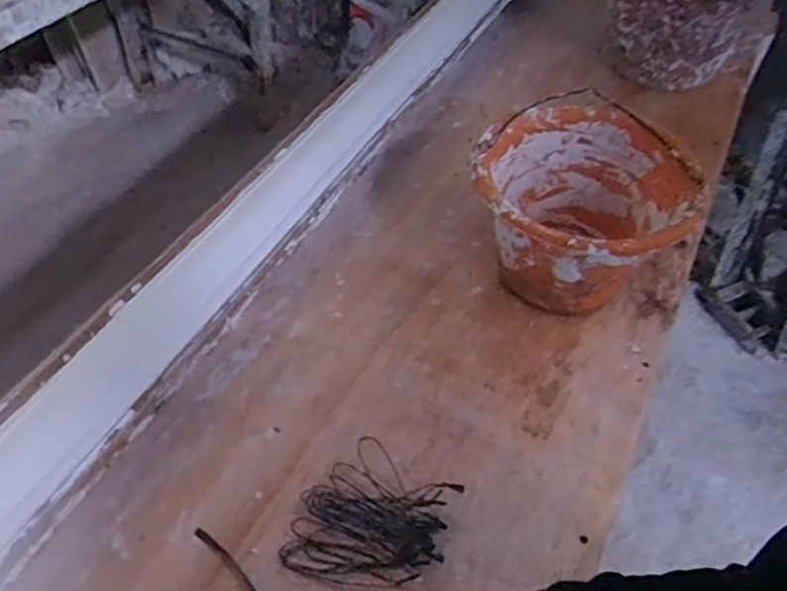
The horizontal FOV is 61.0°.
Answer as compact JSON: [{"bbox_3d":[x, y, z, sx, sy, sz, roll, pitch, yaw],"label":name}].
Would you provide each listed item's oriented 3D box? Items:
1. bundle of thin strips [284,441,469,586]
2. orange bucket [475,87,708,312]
[{"bbox_3d":[-0.021,0.207,0.631,0.141,0.018,0.120,8,49,4],"label":"bundle of thin strips"},{"bbox_3d":[0.213,-0.086,0.802,0.232,0.181,0.241,1,49,-2],"label":"orange bucket"}]

